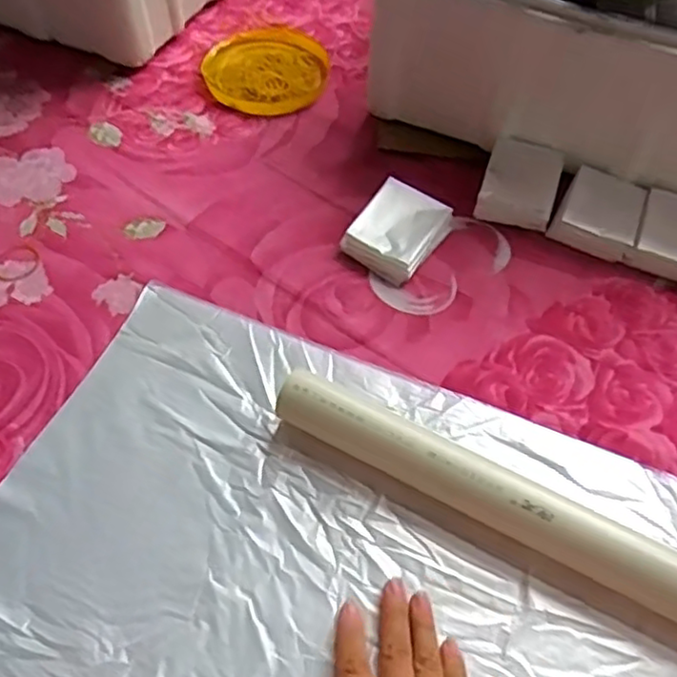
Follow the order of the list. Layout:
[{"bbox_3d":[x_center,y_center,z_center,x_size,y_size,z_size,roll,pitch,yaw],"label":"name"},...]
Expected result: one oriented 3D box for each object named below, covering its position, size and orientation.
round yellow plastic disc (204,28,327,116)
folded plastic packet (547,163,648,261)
[{"bbox_3d":[-0.077,-0.299,0.725,0.132,0.020,0.143,-1,54,1],"label":"round yellow plastic disc"},{"bbox_3d":[0.235,-0.112,0.596,0.069,0.028,0.087,26,57,16],"label":"folded plastic packet"}]

